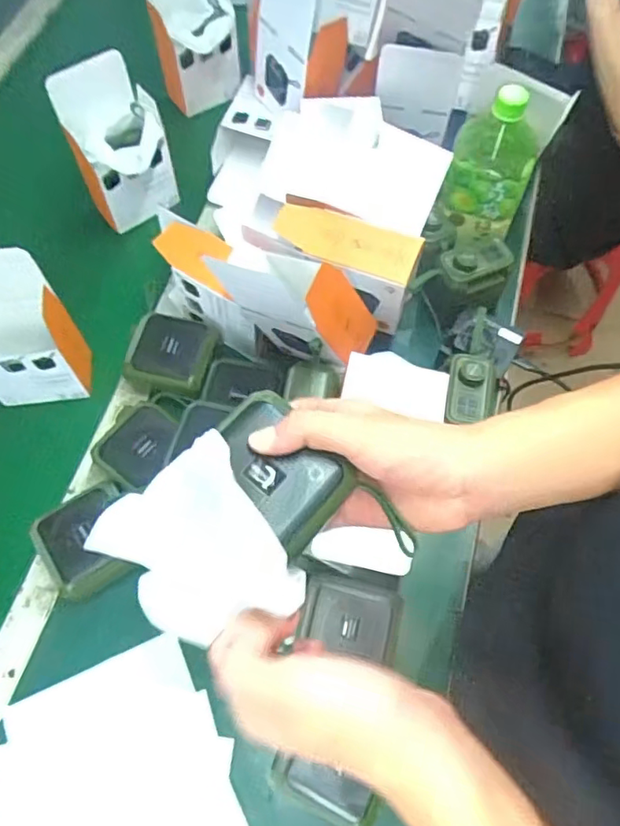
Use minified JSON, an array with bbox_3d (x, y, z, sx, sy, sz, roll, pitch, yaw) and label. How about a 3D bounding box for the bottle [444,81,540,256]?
[{"bbox_3d":[0.202,-0.278,0.642,0.084,0.161,0.087,12,66,6],"label":"bottle"}]

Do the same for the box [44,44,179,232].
[{"bbox_3d":[-0.231,-0.322,0.714,0.109,0.167,0.098,-22,67,-10],"label":"box"}]

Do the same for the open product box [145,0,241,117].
[{"bbox_3d":[-0.161,-0.528,0.814,0.101,0.195,0.084,-22,67,-10],"label":"open product box"}]

